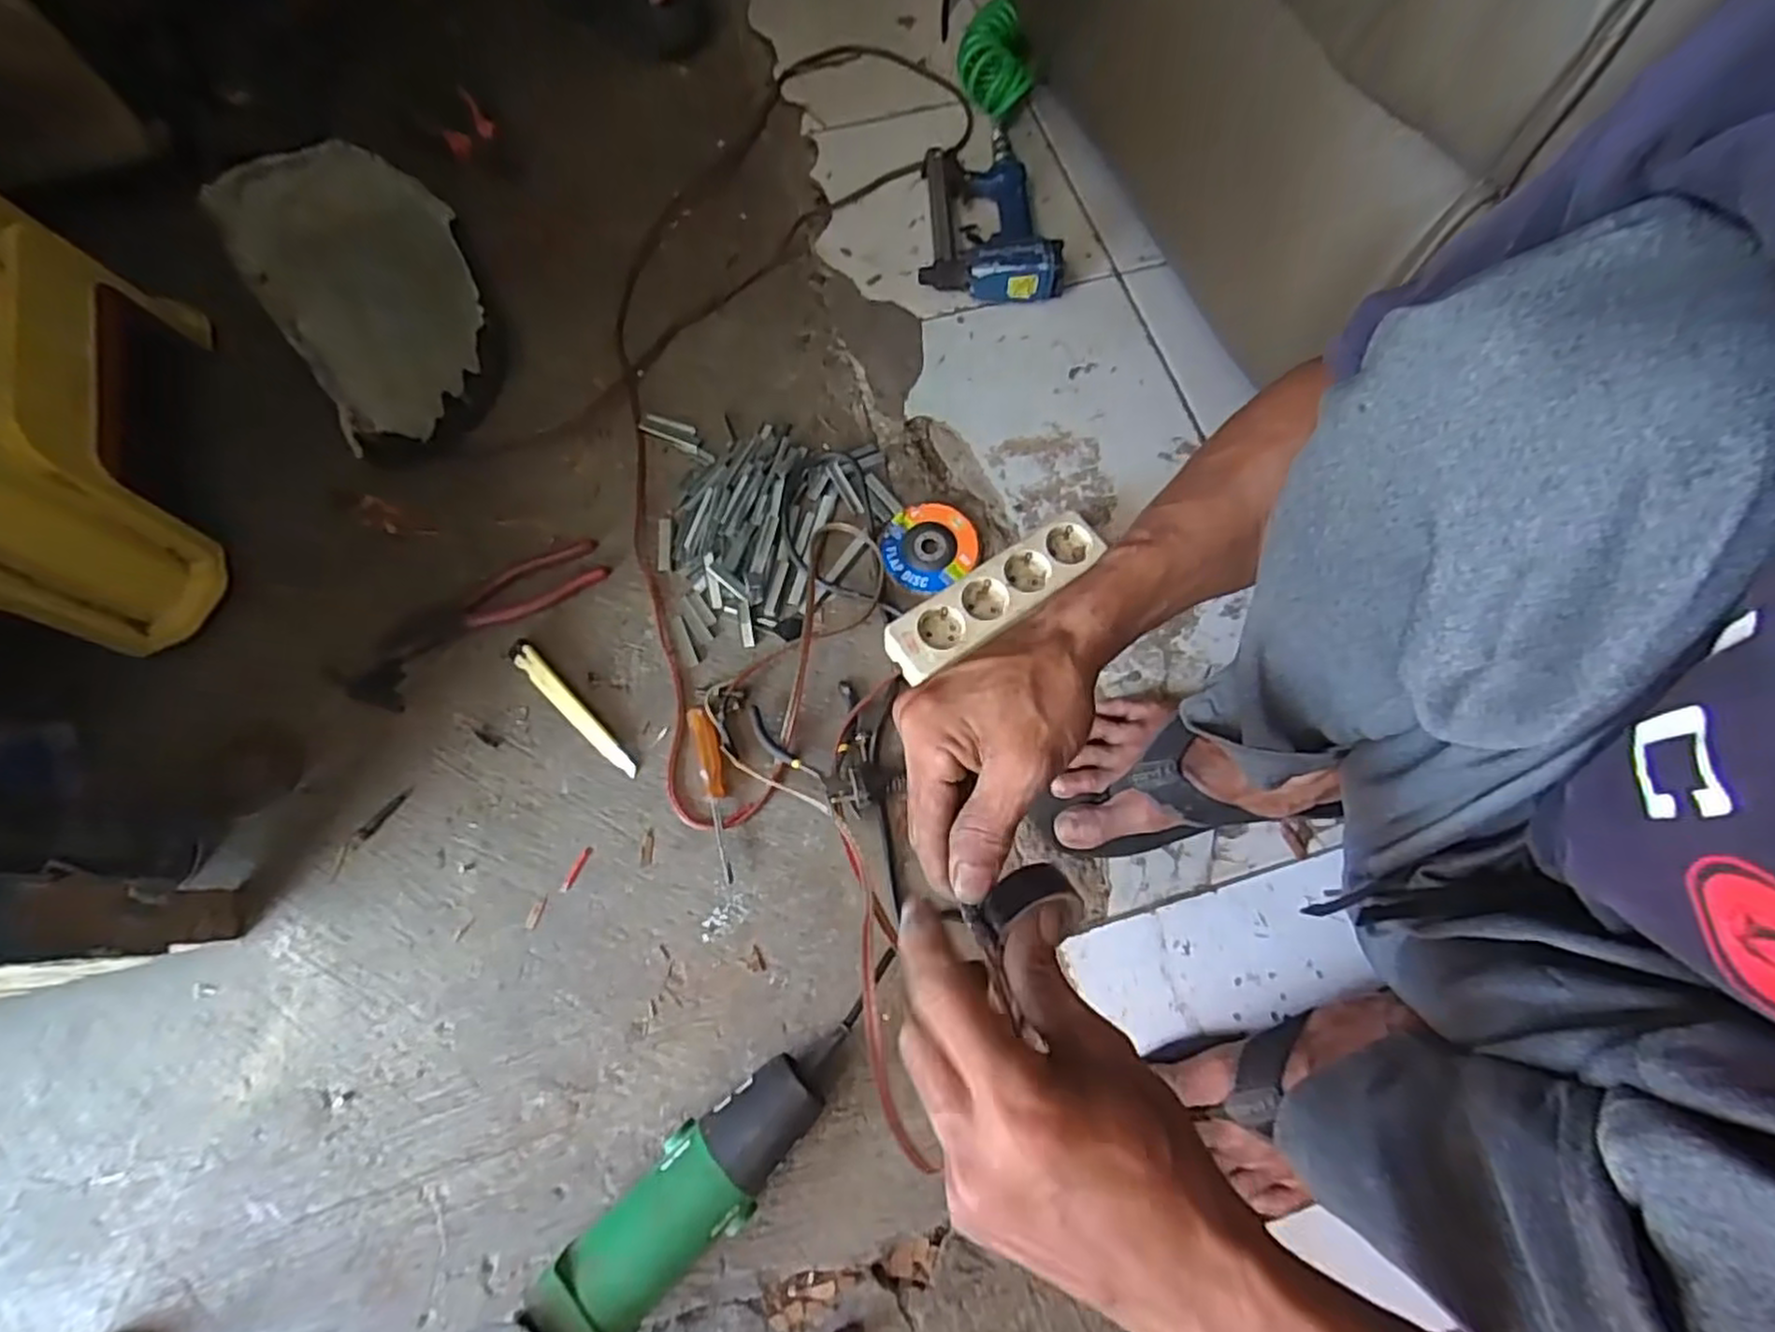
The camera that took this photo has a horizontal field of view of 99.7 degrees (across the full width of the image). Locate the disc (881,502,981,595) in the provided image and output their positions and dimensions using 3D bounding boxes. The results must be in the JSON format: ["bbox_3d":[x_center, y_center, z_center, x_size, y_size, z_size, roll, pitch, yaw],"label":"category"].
[{"bbox_3d":[0.037,-0.109,0.677,0.085,0.016,0.084,0,70,0],"label":"disc"}]

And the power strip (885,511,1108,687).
[{"bbox_3d":[0.090,-0.058,0.637,0.202,0.044,0.065,-35,74,-12],"label":"power strip"}]

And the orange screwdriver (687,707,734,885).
[{"bbox_3d":[-0.137,0.100,0.597,0.023,0.021,0.137,-15,71,-5],"label":"orange screwdriver"}]

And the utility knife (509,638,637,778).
[{"bbox_3d":[-0.264,0.035,0.623,0.020,0.017,0.152,-43,76,-14],"label":"utility knife"}]

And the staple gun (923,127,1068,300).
[{"bbox_3d":[0.096,-0.477,0.779,0.139,0.050,0.231,-5,70,-2],"label":"staple gun"}]

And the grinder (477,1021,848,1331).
[{"bbox_3d":[-0.141,0.353,0.473,0.286,0.088,0.067,-42,75,-14],"label":"grinder"}]

